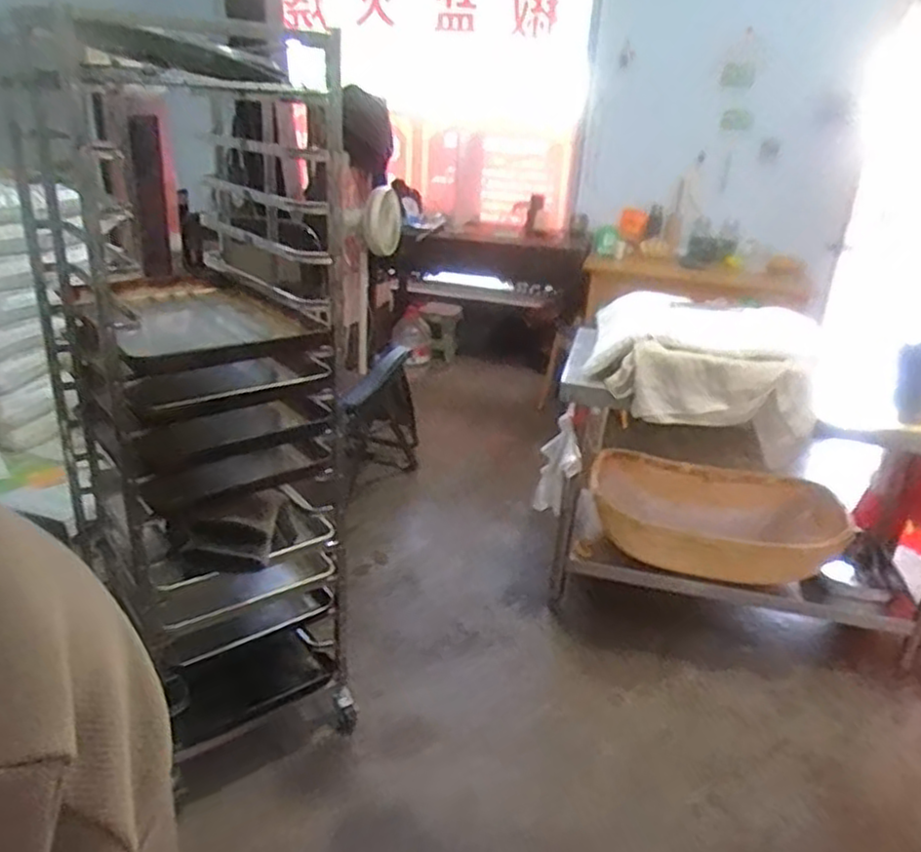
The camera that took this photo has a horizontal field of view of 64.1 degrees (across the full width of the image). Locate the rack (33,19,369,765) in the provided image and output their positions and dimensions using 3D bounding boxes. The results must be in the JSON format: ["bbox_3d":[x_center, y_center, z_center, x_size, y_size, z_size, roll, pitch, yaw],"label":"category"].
[{"bbox_3d":[-0.642,-0.098,1.884,0.580,1.571,0.939,-8,26,-24],"label":"rack"}]

